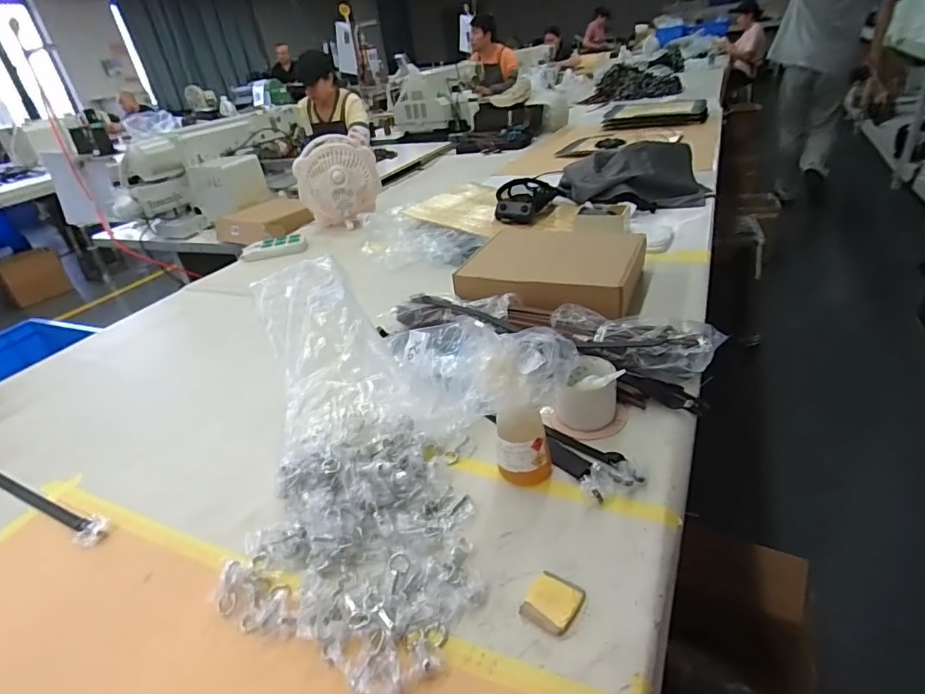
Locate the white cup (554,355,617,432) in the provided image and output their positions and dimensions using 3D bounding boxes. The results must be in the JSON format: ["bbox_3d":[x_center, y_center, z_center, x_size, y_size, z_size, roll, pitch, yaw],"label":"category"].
[{"bbox_3d":[0.177,0.062,0.682,0.075,0.068,0.078,-6,32,4],"label":"white cup"}]

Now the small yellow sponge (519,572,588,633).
[{"bbox_3d":[0.087,0.243,0.472,0.048,0.013,0.048,16,39,34],"label":"small yellow sponge"}]

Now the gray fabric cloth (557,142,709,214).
[{"bbox_3d":[0.503,-0.497,1.447,0.389,0.115,0.337,-4,32,8],"label":"gray fabric cloth"}]

